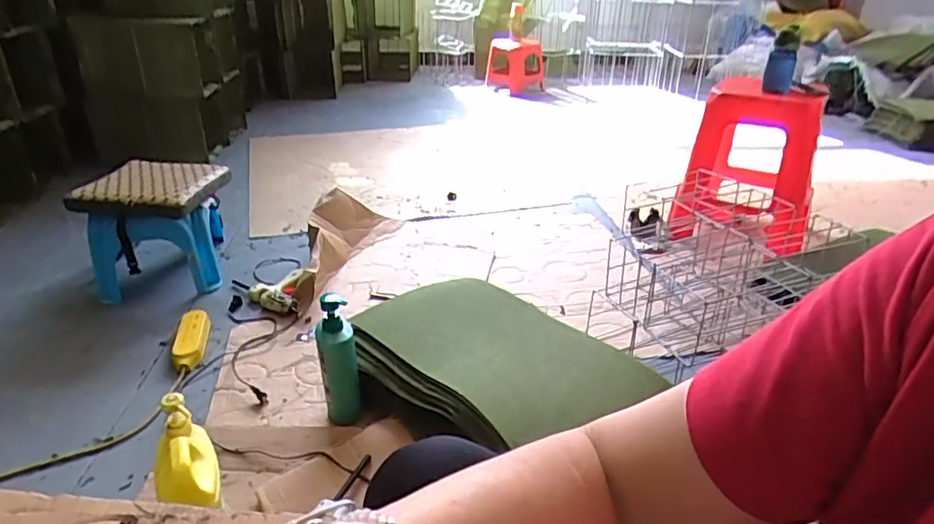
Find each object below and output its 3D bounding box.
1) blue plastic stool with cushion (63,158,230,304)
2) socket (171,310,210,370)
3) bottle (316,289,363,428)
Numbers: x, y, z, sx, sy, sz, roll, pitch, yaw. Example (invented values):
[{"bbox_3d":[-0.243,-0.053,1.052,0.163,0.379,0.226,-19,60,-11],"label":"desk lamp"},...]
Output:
[{"bbox_3d":[-0.780,-0.082,1.514,0.284,0.286,0.258,5,28,7],"label":"blue plastic stool with cushion"},{"bbox_3d":[-0.613,0.167,1.329,0.063,0.034,0.201,-6,28,-13],"label":"socket"},{"bbox_3d":[-0.231,0.181,1.074,0.066,0.244,0.066,-10,29,-20],"label":"bottle"}]

